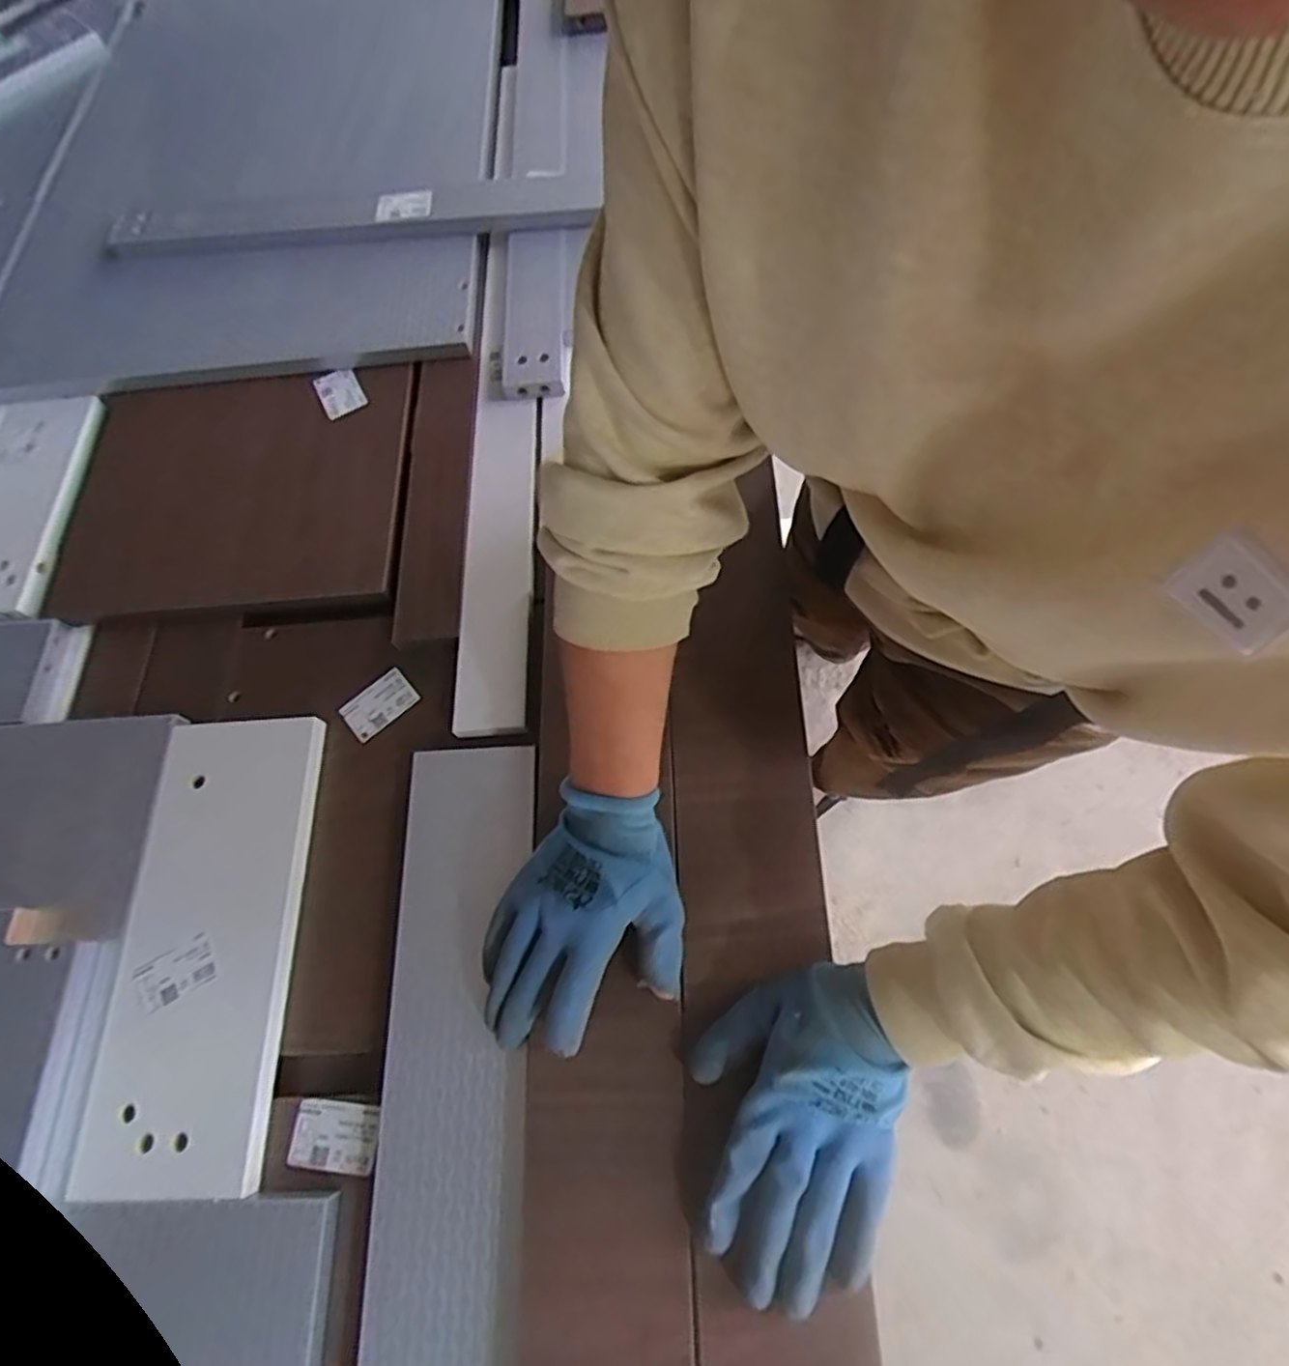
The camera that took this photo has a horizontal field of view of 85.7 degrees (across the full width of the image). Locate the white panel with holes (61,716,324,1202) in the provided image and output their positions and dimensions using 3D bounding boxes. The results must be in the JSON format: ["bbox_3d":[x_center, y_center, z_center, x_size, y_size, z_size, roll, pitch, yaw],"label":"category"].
[{"bbox_3d":[-0.332,0.183,0.515,0.130,0.021,0.322,-4,68,3],"label":"white panel with holes"}]

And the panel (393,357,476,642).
[{"bbox_3d":[-0.200,-0.183,0.662,0.062,0.015,0.315,-5,64,0],"label":"panel"}]

